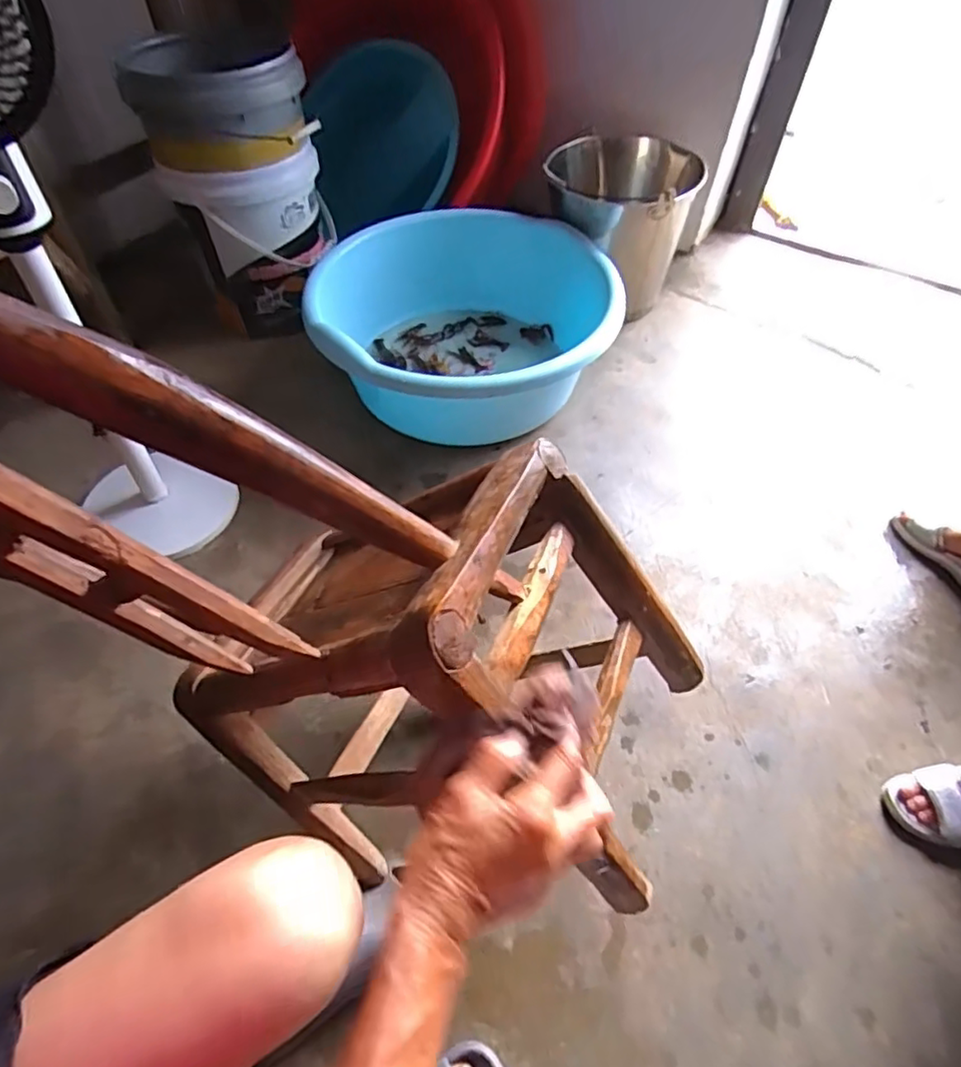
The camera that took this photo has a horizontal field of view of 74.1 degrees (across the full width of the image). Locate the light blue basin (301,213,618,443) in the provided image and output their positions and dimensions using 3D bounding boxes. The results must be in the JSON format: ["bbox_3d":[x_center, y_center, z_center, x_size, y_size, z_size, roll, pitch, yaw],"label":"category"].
[{"bbox_3d":[-0.047,-0.363,1.193,0.525,0.230,0.494,1,53,-1],"label":"light blue basin"}]

